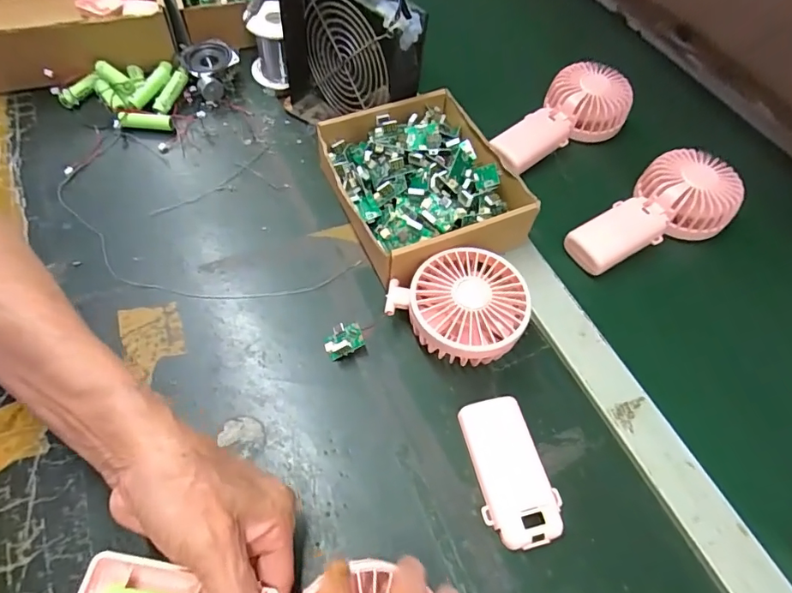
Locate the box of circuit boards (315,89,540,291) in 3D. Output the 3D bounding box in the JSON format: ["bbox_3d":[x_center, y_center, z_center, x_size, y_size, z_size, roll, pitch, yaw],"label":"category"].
[{"bbox_3d":[0.021,-0.096,0.437,0.146,0.057,0.168,-21,62,-16],"label":"box of circuit boards"}]

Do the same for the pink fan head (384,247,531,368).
[{"bbox_3d":[0.051,0.009,0.376,0.085,0.044,0.092,2,58,-3],"label":"pink fan head"}]

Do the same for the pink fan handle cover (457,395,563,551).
[{"bbox_3d":[0.076,0.116,0.331,0.049,0.013,0.095,-15,60,-12],"label":"pink fan handle cover"}]

